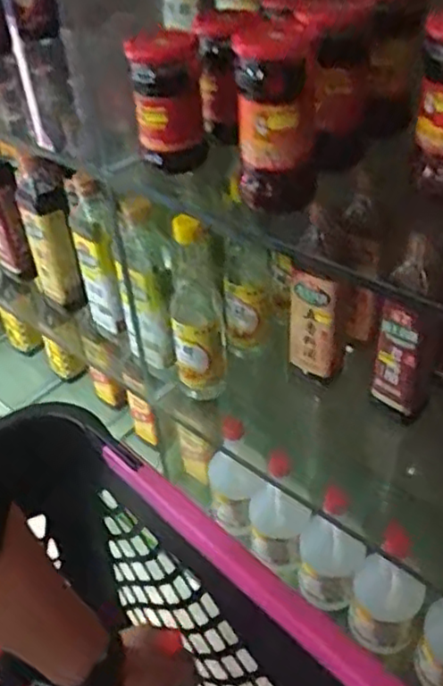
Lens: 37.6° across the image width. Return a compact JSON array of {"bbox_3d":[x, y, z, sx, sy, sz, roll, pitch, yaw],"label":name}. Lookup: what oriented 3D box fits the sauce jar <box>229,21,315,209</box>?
[{"bbox_3d":[0.043,-0.175,0.510,0.059,0.134,0.071,1,39,5],"label":"sauce jar"}]

